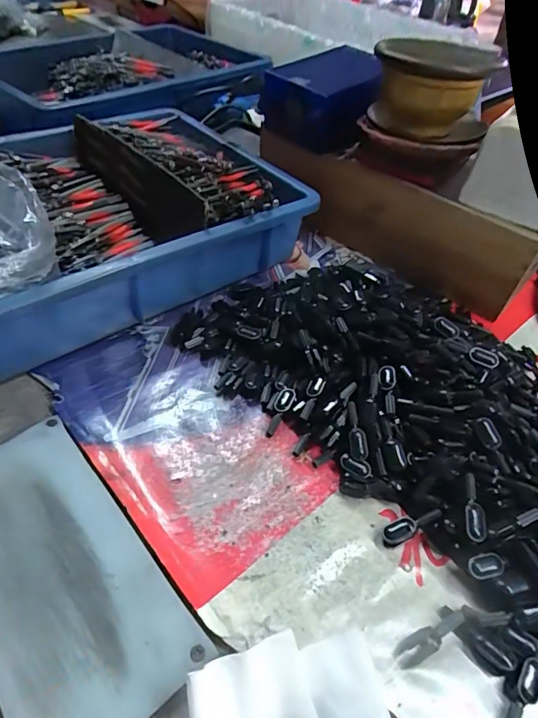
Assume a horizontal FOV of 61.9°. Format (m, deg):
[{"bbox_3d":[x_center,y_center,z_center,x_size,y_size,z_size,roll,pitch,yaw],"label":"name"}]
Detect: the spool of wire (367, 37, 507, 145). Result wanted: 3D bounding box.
[{"bbox_3d":[0.162,-0.262,0.441,0.116,0.076,0.096,20,48,11],"label":"spool of wire"}]

